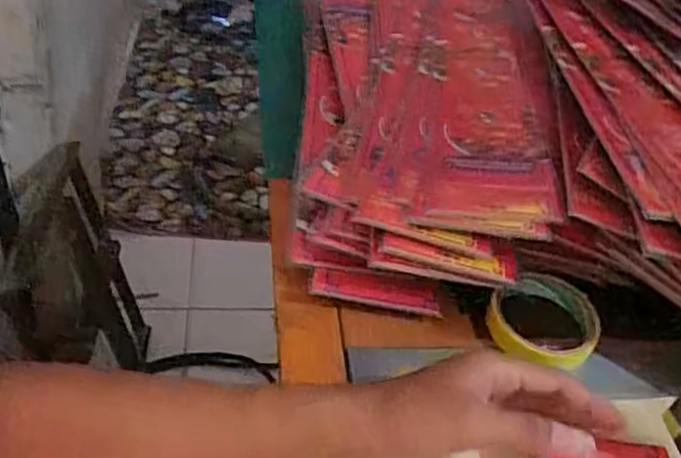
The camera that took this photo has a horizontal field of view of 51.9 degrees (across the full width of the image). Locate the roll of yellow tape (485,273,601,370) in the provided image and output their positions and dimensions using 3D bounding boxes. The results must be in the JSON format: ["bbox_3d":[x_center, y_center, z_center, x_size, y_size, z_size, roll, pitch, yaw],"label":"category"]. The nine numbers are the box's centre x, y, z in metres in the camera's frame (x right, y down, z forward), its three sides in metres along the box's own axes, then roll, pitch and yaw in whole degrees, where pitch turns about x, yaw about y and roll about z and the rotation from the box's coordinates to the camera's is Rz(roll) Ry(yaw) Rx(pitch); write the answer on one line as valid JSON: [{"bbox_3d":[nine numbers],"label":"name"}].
[{"bbox_3d":[0.169,0.071,0.582,0.087,0.033,0.093,5,40,-4],"label":"roll of yellow tape"}]

